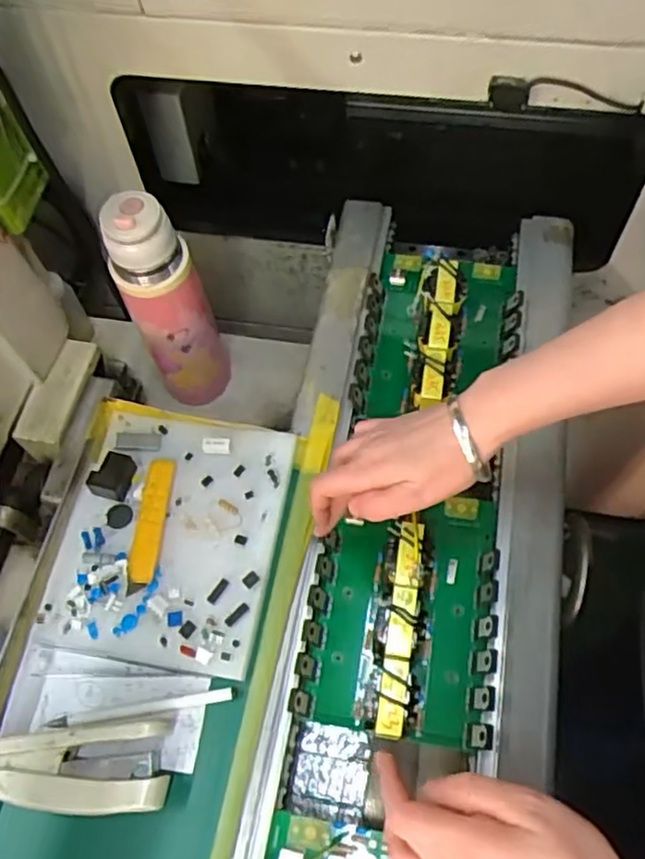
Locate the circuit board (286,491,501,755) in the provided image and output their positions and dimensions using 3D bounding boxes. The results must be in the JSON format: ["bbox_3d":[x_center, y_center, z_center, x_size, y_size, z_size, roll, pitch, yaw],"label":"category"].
[{"bbox_3d":[0.055,0.119,0.467,0.128,0.061,0.165,6,63,6],"label":"circuit board"}]

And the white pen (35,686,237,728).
[{"bbox_3d":[-0.123,0.187,0.453,0.126,0.008,0.009,-8,62,-1],"label":"white pen"}]

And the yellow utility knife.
[{"bbox_3d":[-0.128,0.069,0.507,0.020,0.005,0.104,1,63,4],"label":"yellow utility knife"}]

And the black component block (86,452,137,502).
[{"bbox_3d":[-0.162,0.035,0.522,0.027,0.019,0.033,18,65,12],"label":"black component block"}]

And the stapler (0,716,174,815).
[{"bbox_3d":[-0.156,0.216,0.430,0.112,0.027,0.051,-5,62,1],"label":"stapler"}]

